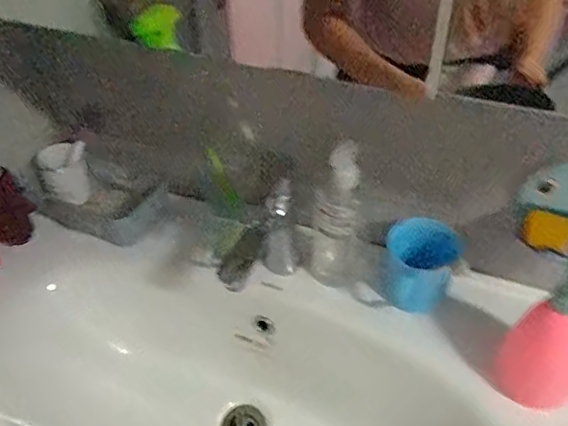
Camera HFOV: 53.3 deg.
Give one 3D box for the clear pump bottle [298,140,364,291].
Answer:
[{"bbox_3d":[0.065,0.009,0.689,0.062,0.191,0.065,-16,44,-15],"label":"clear pump bottle"}]

